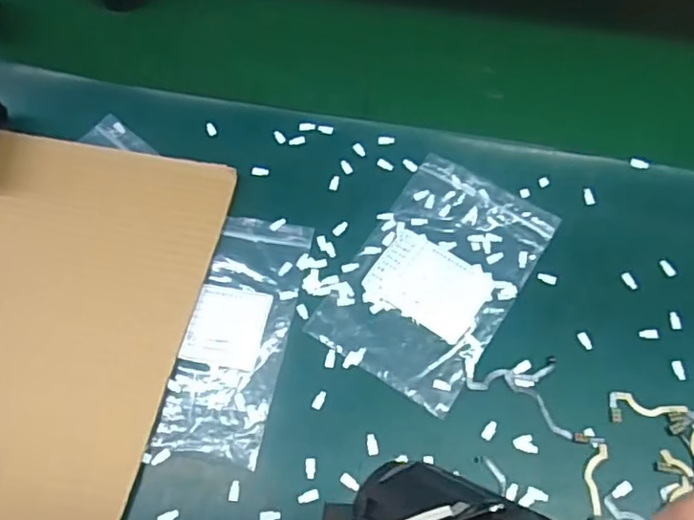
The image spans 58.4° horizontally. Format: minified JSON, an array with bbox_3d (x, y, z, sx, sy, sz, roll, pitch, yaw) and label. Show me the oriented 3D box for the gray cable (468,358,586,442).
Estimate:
[{"bbox_3d":[0.108,0.072,0.361,0.077,0.004,0.039,26,69,14],"label":"gray cable"}]

